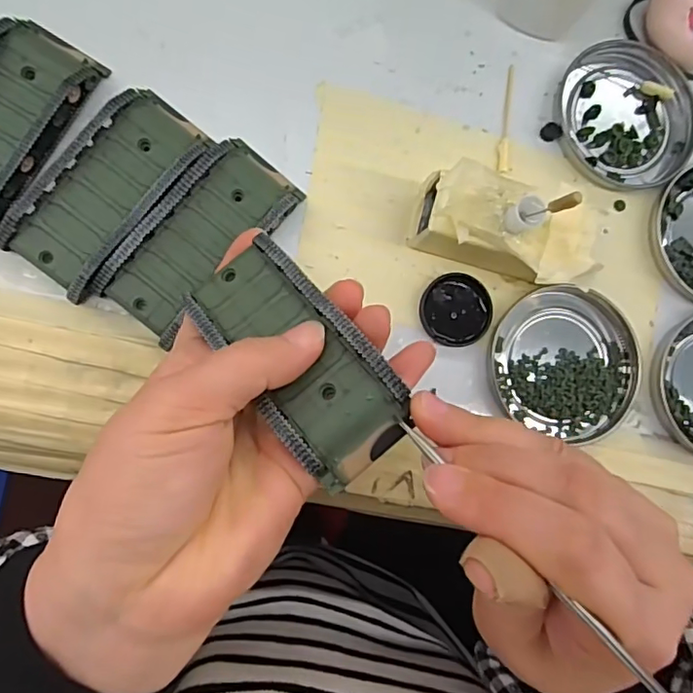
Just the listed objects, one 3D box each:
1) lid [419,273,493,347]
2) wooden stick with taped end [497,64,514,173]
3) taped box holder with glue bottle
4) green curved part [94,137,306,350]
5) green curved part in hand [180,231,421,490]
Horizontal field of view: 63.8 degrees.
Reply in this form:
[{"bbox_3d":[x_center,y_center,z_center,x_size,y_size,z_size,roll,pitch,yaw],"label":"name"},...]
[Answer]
[{"bbox_3d":[0.055,-0.018,0.277,0.035,0.007,0.035,1,86,-9],"label":"lid"},{"bbox_3d":[0.084,-0.120,0.292,0.007,0.004,0.060,5,86,-8],"label":"wooden stick with taped end"},{"bbox_3d":[0.074,-0.054,0.256,0.084,0.060,0.044,10,85,-8],"label":"taped box holder with glue bottle"},{"bbox_3d":[-0.065,-0.050,0.256,0.044,0.019,0.096,39,82,-5],"label":"green curved part"},{"bbox_3d":[-0.019,0.002,0.200,0.041,0.019,0.094,-37,66,-9],"label":"green curved part in hand"}]

